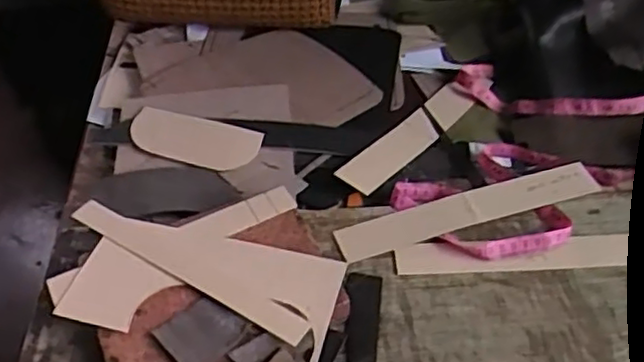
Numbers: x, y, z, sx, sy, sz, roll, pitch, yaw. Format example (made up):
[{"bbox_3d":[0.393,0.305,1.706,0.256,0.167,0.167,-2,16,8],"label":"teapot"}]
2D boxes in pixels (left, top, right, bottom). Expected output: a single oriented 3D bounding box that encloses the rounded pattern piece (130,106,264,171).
[{"bbox_3d":[-0.128,-0.043,0.676,0.133,0.009,0.058,15,53,16],"label":"rounded pattern piece"}]

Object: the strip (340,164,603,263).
[{"bbox_3d":[0.129,0.024,0.598,0.240,0.008,0.041,-14,50,-12],"label":"strip"}]

